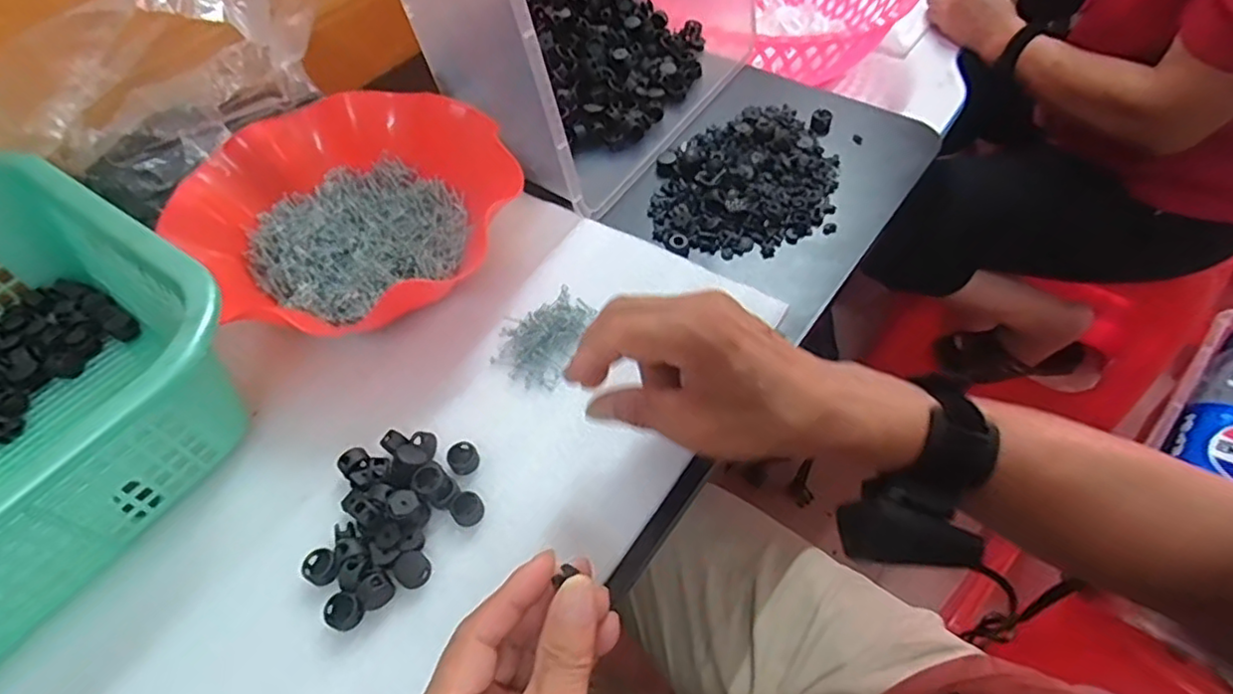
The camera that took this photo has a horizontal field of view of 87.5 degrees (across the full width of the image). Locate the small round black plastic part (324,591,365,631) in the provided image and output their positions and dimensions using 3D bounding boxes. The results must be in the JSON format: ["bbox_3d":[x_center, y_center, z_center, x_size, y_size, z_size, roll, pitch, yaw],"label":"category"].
[{"bbox_3d":[-0.137,0.132,0.321,0.019,0.011,0.017,23,58,18],"label":"small round black plastic part"}]

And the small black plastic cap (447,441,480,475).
[{"bbox_3d":[-0.087,0.064,0.370,0.017,0.009,0.017,-1,54,2],"label":"small black plastic cap"}]

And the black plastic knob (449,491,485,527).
[{"bbox_3d":[-0.081,0.088,0.351,0.016,0.011,0.017,-1,54,2],"label":"black plastic knob"}]

